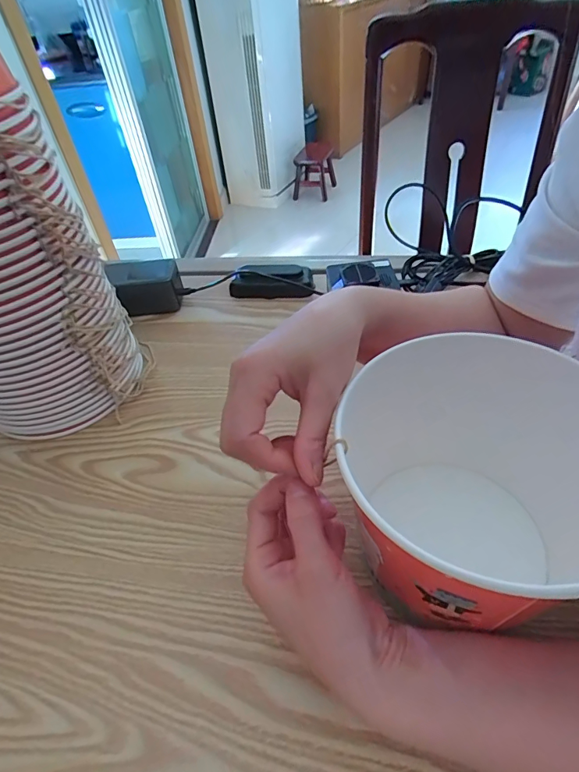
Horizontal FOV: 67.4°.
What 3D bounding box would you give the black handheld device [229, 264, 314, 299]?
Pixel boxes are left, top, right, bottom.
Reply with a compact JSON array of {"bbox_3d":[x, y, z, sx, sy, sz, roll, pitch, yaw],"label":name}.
[{"bbox_3d":[-0.023,-0.137,0.568,0.107,0.032,0.043,-4,45,3],"label":"black handheld device"}]

